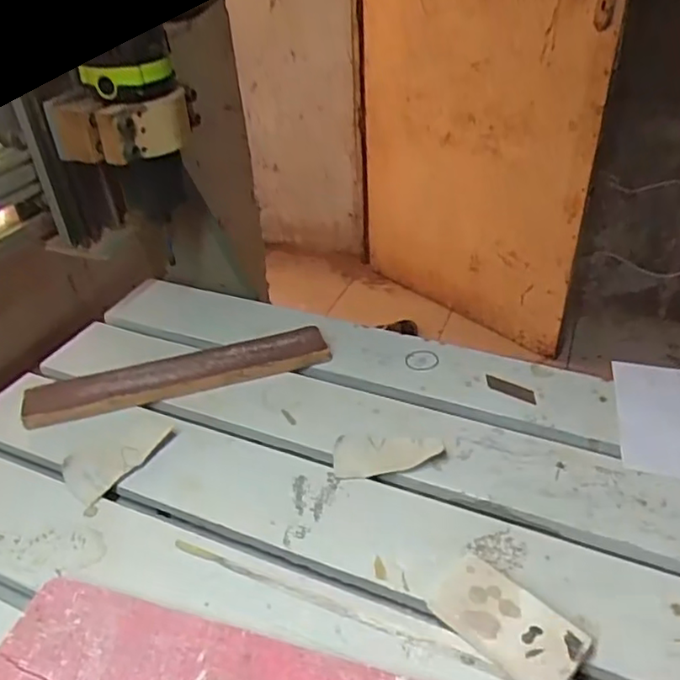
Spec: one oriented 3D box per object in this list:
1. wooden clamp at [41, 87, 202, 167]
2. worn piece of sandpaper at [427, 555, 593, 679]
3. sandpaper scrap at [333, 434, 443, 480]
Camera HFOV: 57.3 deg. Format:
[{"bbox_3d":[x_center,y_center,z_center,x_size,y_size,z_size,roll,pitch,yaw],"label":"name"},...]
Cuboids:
[{"bbox_3d":[-0.194,-0.199,0.572,0.126,0.059,0.055,-18,39,-20],"label":"wooden clamp"},{"bbox_3d":[0.110,0.190,0.418,0.099,0.019,0.050,27,46,35],"label":"worn piece of sandpaper"},{"bbox_3d":[0.042,0.099,0.554,0.096,0.018,0.040,-5,36,-3],"label":"sandpaper scrap"}]

